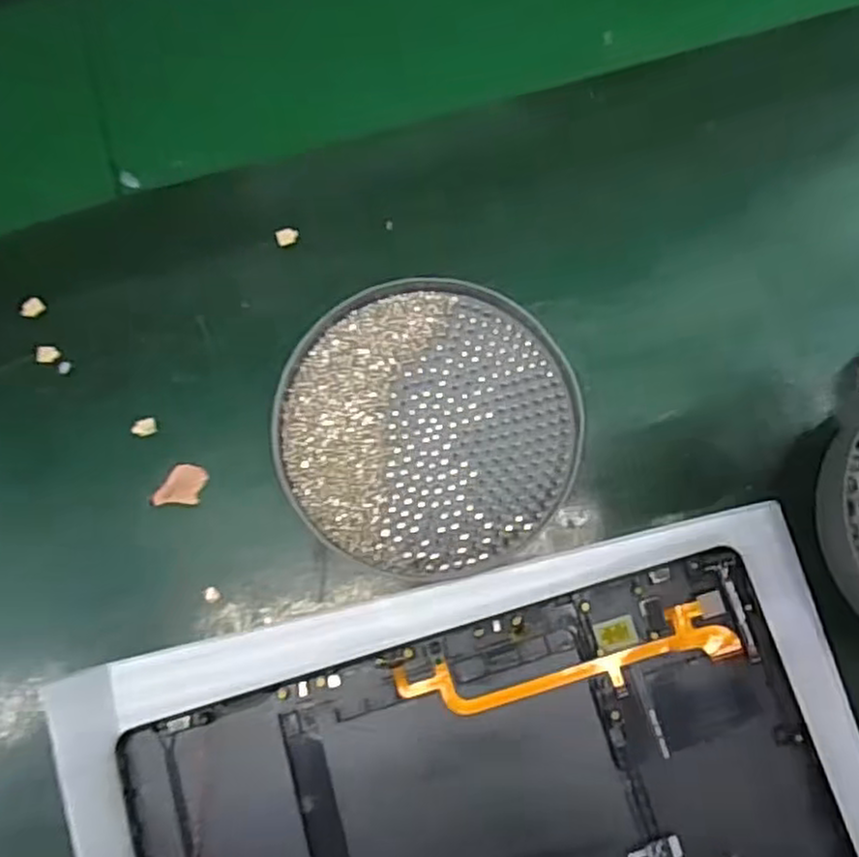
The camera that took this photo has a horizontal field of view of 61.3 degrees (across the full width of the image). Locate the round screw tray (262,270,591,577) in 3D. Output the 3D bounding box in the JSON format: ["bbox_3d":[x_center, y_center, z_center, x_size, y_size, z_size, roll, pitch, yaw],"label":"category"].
[{"bbox_3d":[0.001,-0.001,0.281,0.112,0.014,0.112,0,76,0],"label":"round screw tray"}]

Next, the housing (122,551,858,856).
[{"bbox_3d":[0.024,0.150,0.251,0.231,0.009,0.154,-16,77,-4],"label":"housing"}]

